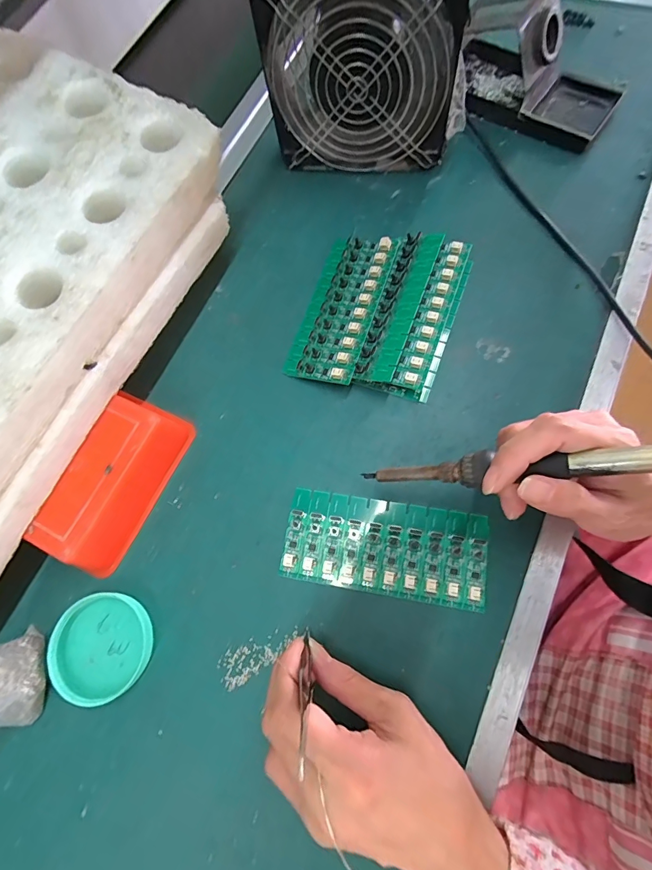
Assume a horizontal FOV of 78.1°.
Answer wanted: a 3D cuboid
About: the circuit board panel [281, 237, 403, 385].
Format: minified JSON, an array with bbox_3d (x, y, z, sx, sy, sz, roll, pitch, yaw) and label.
[{"bbox_3d":[0.013,-0.108,0.335,0.061,0.007,0.138,13,74,24],"label":"circuit board panel"}]

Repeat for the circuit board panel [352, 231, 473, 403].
[{"bbox_3d":[0.072,-0.098,0.322,0.060,0.024,0.140,18,74,10],"label":"circuit board panel"}]

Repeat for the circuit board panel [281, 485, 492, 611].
[{"bbox_3d":[0.041,0.077,0.282,0.138,0.005,0.063,8,71,8],"label":"circuit board panel"}]

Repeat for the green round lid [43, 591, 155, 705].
[{"bbox_3d":[-0.155,0.144,0.276,0.066,0.010,0.064,-1,72,4],"label":"green round lid"}]

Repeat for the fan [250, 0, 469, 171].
[{"bbox_3d":[0.031,-0.305,0.328,0.158,0.156,0.060,4,72,6],"label":"fan"}]

